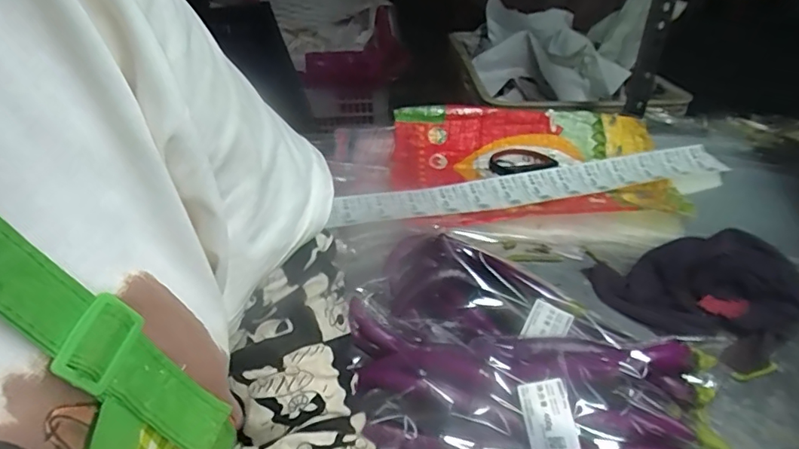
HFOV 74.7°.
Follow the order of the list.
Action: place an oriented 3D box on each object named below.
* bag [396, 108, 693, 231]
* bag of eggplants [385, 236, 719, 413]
[{"bbox_3d":[0.190,-0.084,0.714,0.396,0.045,0.211,-4,48,-5],"label":"bag"},{"bbox_3d":[0.120,0.102,0.515,0.319,0.088,0.114,26,53,21],"label":"bag of eggplants"}]

